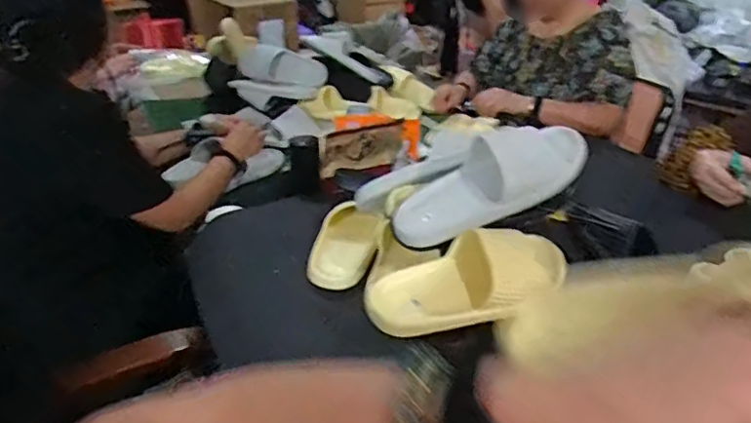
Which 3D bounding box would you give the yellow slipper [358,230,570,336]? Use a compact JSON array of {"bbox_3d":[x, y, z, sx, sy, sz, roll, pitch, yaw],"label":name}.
[{"bbox_3d":[0.120,0.093,0.698,0.262,0.085,0.105,-15,61,-10],"label":"yellow slipper"}]

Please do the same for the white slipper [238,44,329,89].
[{"bbox_3d":[-0.269,-0.434,1.663,0.073,0.098,0.318,23,16,36],"label":"white slipper"}]

